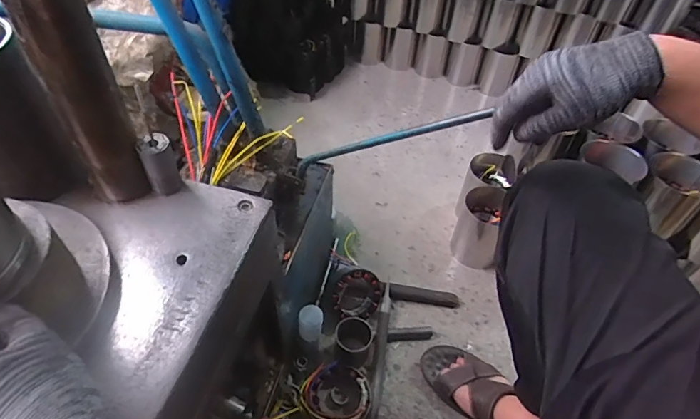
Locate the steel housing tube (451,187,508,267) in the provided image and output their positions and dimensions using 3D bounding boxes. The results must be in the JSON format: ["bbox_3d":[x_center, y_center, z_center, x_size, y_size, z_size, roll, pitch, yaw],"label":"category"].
[{"bbox_3d":[0.308,0.041,1.055,0.109,0.153,0.111,18,49,13],"label":"steel housing tube"}]

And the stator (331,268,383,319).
[{"bbox_3d":[0.017,0.175,0.925,0.100,0.116,0.032,-48,25,-7],"label":"stator"}]

